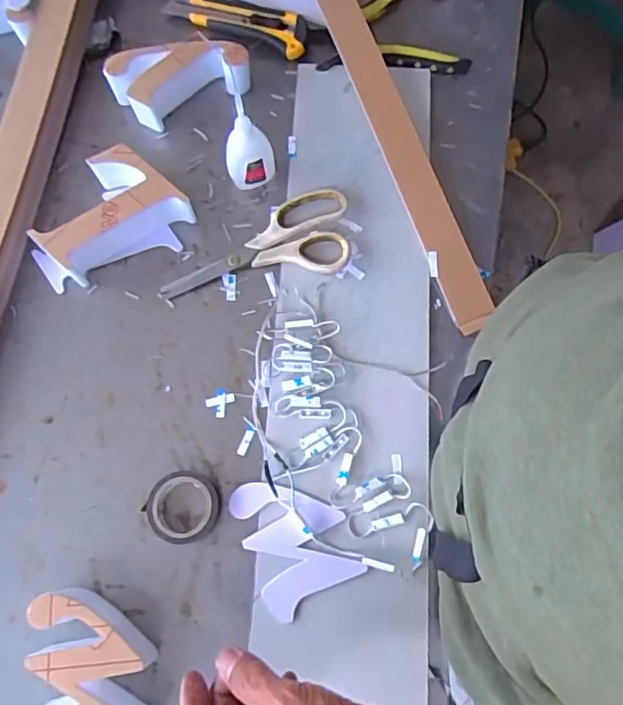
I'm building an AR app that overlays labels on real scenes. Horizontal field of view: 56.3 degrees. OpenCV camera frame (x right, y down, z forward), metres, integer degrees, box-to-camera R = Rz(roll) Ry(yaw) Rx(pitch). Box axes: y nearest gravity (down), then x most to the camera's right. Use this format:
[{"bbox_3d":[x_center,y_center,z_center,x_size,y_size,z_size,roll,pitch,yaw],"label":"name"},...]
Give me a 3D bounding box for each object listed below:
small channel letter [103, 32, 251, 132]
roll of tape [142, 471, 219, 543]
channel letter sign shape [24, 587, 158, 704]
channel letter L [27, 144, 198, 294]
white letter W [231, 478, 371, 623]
[{"bbox_3d":[-0.131,-0.277,0.587,0.134,0.047,0.059,-25,74,-6],"label":"small channel letter"},{"bbox_3d":[-0.106,0.127,0.480,0.056,0.019,0.055,0,73,1],"label":"roll of tape"},{"bbox_3d":[-0.164,0.235,0.438,0.084,0.046,0.110,-8,73,-1],"label":"channel letter sign shape"},{"bbox_3d":[-0.193,-0.128,0.545,0.147,0.049,0.092,-23,74,-6],"label":"channel letter L"},{"bbox_3d":[-0.013,0.150,0.475,0.081,0.006,0.105,-22,74,-6],"label":"white letter W"}]

